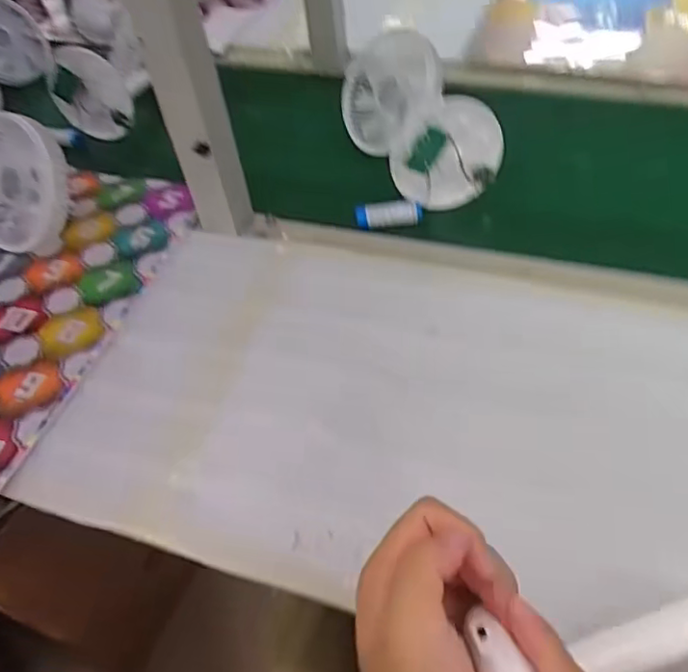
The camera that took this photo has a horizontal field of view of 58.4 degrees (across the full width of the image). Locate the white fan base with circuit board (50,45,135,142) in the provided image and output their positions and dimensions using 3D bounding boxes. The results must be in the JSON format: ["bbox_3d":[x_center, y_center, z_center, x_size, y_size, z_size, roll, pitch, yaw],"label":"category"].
[{"bbox_3d":[-0.306,-0.289,0.736,0.088,0.109,0.022,-5,42,19],"label":"white fan base with circuit board"}]

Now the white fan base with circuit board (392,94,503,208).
[{"bbox_3d":[0.105,-0.173,0.603,0.109,0.093,0.026,-33,32,7],"label":"white fan base with circuit board"}]

